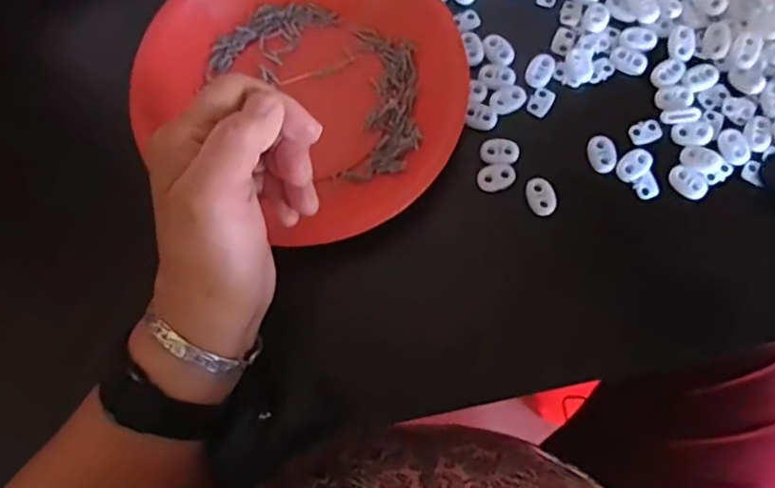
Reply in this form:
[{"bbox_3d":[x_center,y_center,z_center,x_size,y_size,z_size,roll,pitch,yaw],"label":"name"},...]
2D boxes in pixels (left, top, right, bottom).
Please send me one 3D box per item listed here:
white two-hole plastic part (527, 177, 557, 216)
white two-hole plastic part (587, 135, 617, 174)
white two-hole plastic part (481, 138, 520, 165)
[{"bbox_3d":[0.091,-0.028,0.369,0.016,0.004,0.022,-11,85,3],"label":"white two-hole plastic part"},{"bbox_3d":[0.129,-0.053,0.374,0.016,0.005,0.023,-11,75,-1],"label":"white two-hole plastic part"},{"bbox_3d":[0.068,-0.055,0.378,0.022,0.007,0.016,2,75,2],"label":"white two-hole plastic part"}]

